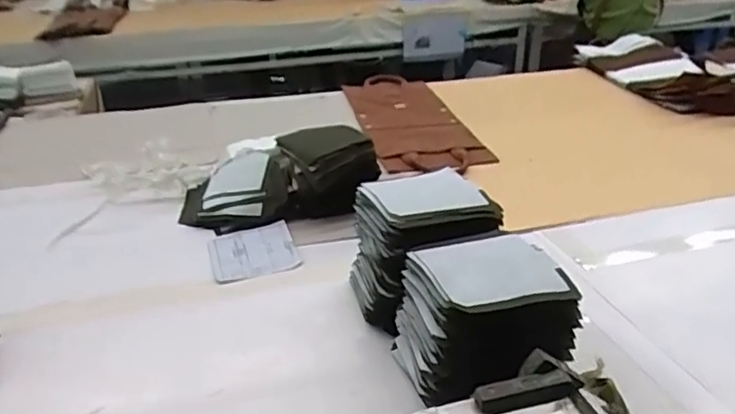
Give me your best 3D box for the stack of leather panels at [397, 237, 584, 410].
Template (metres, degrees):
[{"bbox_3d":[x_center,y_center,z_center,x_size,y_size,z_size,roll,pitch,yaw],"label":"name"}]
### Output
[{"bbox_3d":[0.125,0.115,0.644,0.168,0.127,0.137,-6,29,-9],"label":"stack of leather panels"}]

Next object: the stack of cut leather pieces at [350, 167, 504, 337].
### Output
[{"bbox_3d":[0.069,0.054,0.764,0.166,0.157,0.145,-13,30,-20],"label":"stack of cut leather pieces"}]

